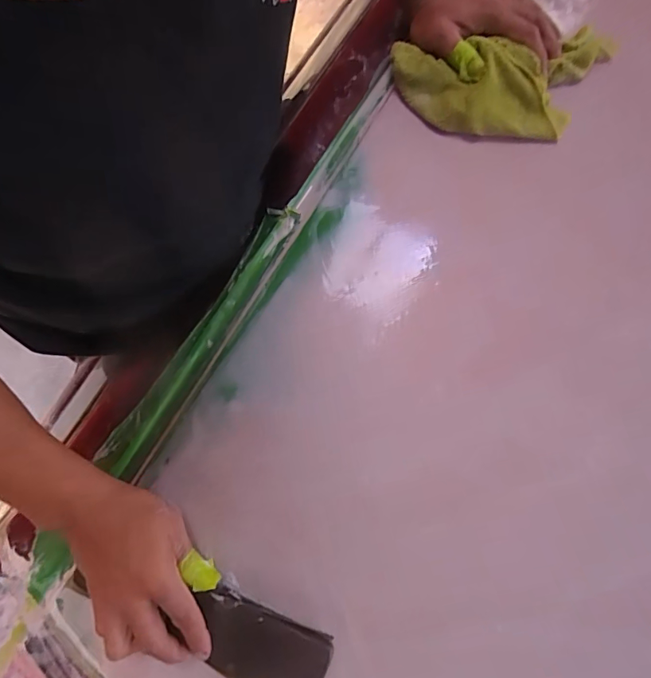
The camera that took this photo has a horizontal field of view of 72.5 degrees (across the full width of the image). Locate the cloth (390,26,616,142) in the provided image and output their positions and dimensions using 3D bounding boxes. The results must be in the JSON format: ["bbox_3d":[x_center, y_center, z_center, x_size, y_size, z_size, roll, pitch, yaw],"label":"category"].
[{"bbox_3d":[0.182,-0.256,0.439,0.213,0.043,0.117,-6,77,-2],"label":"cloth"}]

